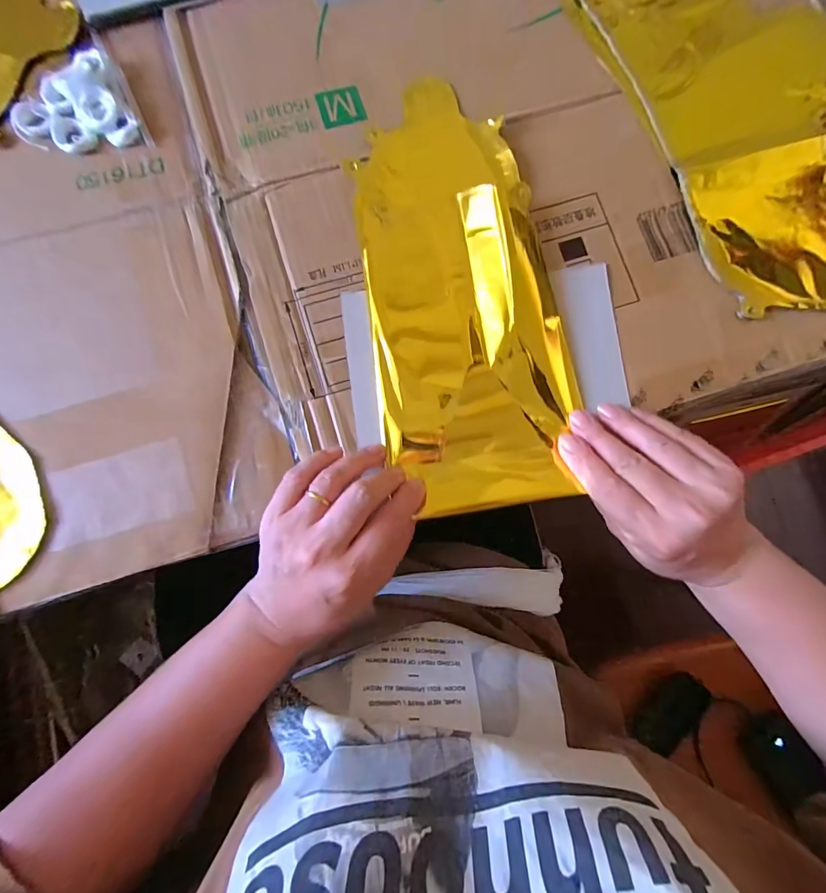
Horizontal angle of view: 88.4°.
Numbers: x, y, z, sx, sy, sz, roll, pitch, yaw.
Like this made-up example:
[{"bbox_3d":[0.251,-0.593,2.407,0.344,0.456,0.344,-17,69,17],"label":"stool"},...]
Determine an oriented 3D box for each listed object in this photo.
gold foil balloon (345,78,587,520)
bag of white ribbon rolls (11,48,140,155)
[{"bbox_3d":[0.031,-0.112,0.301,0.128,0.022,0.308,-9,85,-2],"label":"gold foil balloon"},{"bbox_3d":[-0.255,-0.248,0.313,0.077,0.018,0.078,-30,81,-6],"label":"bag of white ribbon rolls"}]

